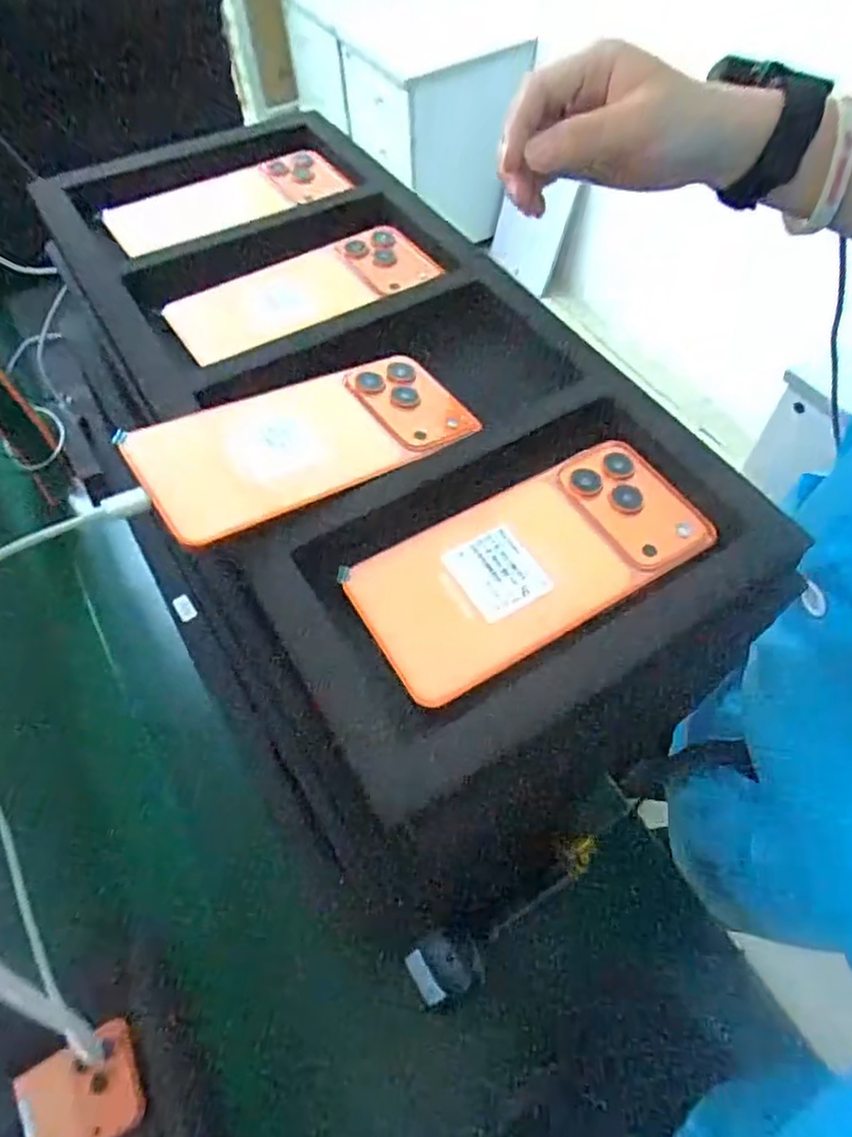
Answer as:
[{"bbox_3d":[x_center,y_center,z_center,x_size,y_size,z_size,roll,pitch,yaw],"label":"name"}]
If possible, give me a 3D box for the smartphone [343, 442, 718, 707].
[{"bbox_3d":[0.050,-0.004,0.297,0.160,0.015,0.073,-27,62,-15],"label":"smartphone"}]

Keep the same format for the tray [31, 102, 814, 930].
[{"bbox_3d":[-0.058,-0.121,0.365,0.250,0.030,0.516,-29,62,-16],"label":"tray"}]

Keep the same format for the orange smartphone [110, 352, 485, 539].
[{"bbox_3d":[-0.056,-0.067,0.318,0.160,0.016,0.076,-27,60,-21],"label":"orange smartphone"}]

